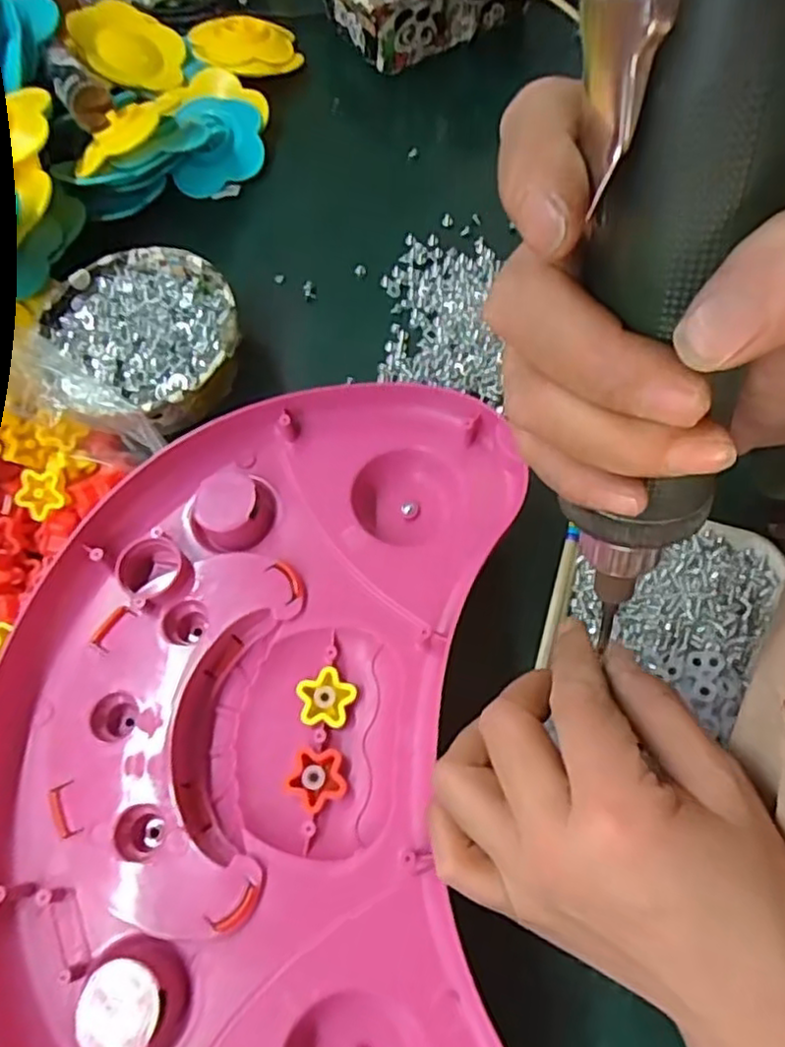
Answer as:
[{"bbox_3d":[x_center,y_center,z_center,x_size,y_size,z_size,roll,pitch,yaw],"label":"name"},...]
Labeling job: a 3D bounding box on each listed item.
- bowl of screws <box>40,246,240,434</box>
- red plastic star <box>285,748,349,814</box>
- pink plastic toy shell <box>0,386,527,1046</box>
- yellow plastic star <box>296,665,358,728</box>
[{"bbox_3d":[-0.144,-0.106,0.396,0.105,0.035,0.116,-22,66,-6],"label":"bowl of screws"},{"bbox_3d":[-0.033,0.110,0.297,0.026,0.006,0.024,-32,68,-10],"label":"red plastic star"},{"bbox_3d":[-0.062,0.093,0.304,0.230,0.042,0.336,4,66,6],"label":"pink plastic toy shell"},{"bbox_3d":[-0.031,0.078,0.310,0.026,0.005,0.026,18,69,12],"label":"yellow plastic star"}]

